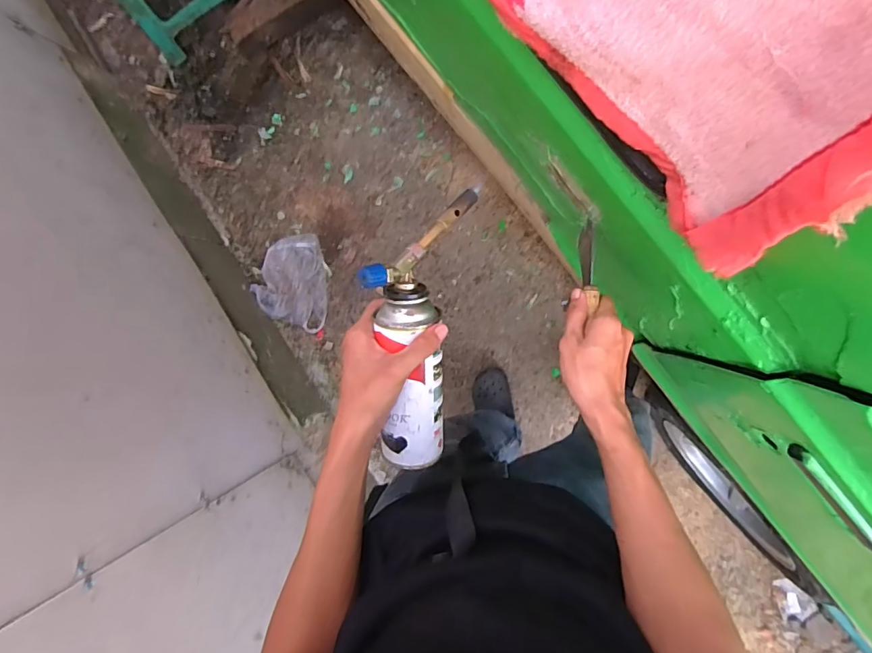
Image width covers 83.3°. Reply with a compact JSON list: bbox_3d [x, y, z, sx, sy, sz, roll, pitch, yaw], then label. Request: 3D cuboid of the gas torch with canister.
[{"bbox_3d":[-0.017,0.012,0.470,0.076,0.097,0.269,4,102,10],"label":"gas torch with canister"}]

